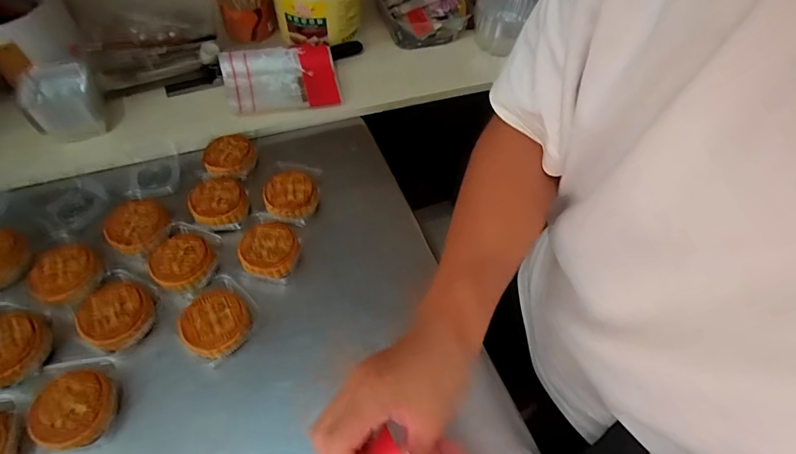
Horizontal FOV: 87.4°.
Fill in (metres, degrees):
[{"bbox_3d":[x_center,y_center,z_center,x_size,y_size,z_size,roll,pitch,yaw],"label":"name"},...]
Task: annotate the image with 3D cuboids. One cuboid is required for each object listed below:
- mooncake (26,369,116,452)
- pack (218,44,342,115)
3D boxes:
[{"bbox_3d":[-0.308,0.172,0.395,0.068,0.023,0.067,1,56,-2],"label":"mooncake"},{"bbox_3d":[-0.177,-0.224,0.639,0.173,0.035,0.113,-11,57,-10],"label":"pack"}]

